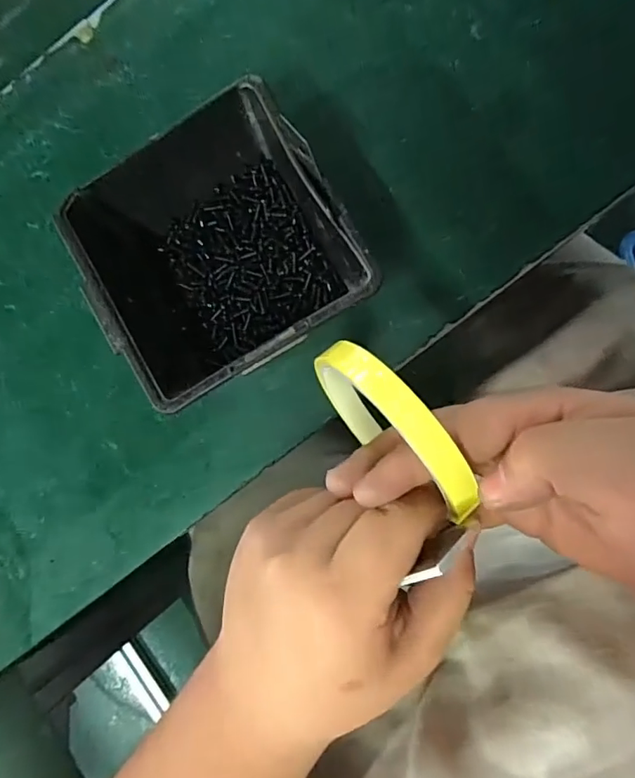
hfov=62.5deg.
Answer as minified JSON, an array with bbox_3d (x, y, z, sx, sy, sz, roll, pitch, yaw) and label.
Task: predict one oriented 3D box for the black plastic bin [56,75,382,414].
[{"bbox_3d":[-0.051,-0.072,0.267,0.115,0.065,0.137,-32,83,5],"label":"black plastic bin"}]

